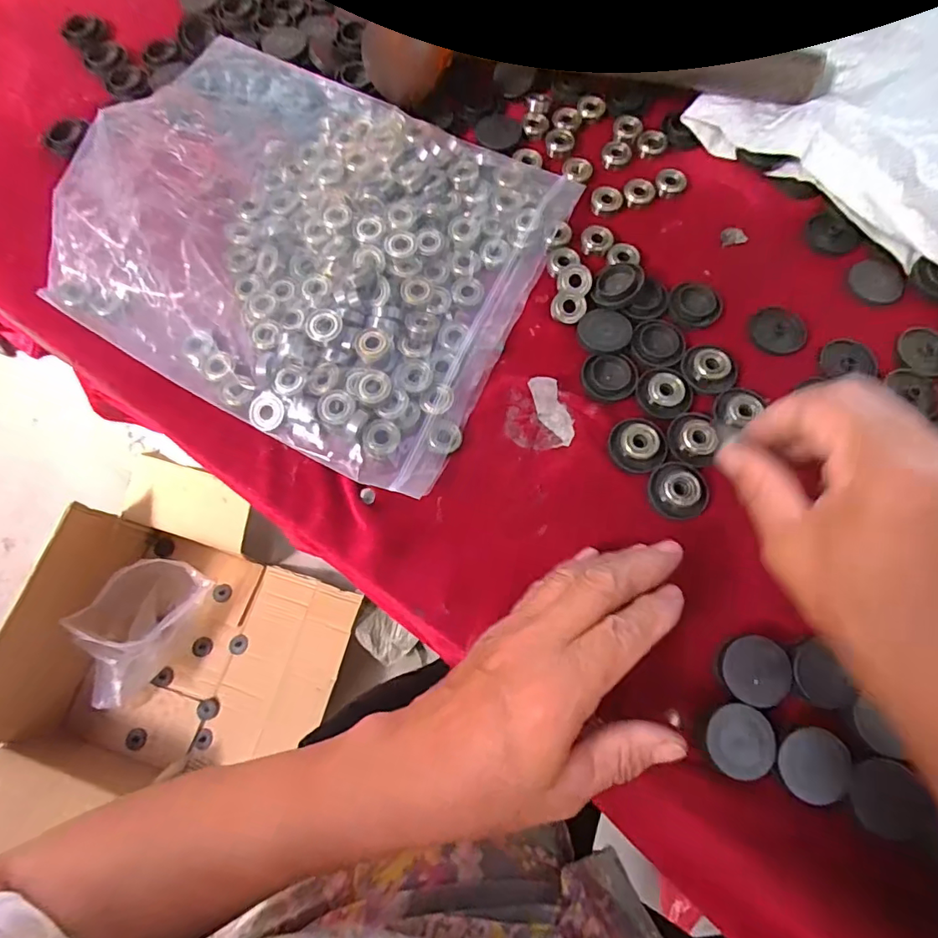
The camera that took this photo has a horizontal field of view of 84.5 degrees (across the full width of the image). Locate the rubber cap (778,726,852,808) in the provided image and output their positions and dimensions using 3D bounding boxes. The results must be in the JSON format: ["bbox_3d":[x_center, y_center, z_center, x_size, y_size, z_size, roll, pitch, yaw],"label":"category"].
[{"bbox_3d":[0.164,0.140,0.243,0.032,0.004,0.032,12,73,4],"label":"rubber cap"}]

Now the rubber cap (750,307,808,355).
[{"bbox_3d":[0.199,-0.089,0.329,0.034,0.009,0.031,0,73,1],"label":"rubber cap"}]

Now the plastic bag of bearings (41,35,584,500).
[{"bbox_3d":[-0.100,-0.147,0.322,0.276,0.038,0.251,23,74,8],"label":"plastic bag of bearings"}]

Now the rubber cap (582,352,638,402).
[{"bbox_3d":[0.087,-0.057,0.318,0.033,0.005,0.029,1,73,1],"label":"rubber cap"}]

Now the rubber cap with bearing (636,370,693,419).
[{"bbox_3d":[0.119,-0.048,0.313,0.031,0.012,0.030,0,73,1],"label":"rubber cap with bearing"}]

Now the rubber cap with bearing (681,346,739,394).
[{"bbox_3d":[0.148,-0.062,0.317,0.032,0.012,0.029,24,75,8],"label":"rubber cap with bearing"}]

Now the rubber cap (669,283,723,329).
[{"bbox_3d":[0.147,-0.105,0.334,0.034,0.005,0.032,0,73,1],"label":"rubber cap"}]

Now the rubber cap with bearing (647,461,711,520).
[{"bbox_3d":[0.120,0.011,0.294,0.033,0.014,0.031,0,73,1],"label":"rubber cap with bearing"}]

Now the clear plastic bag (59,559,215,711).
[{"bbox_3d":[-0.573,0.271,0.890,0.128,0.166,0.246,27,72,9],"label":"clear plastic bag"}]

